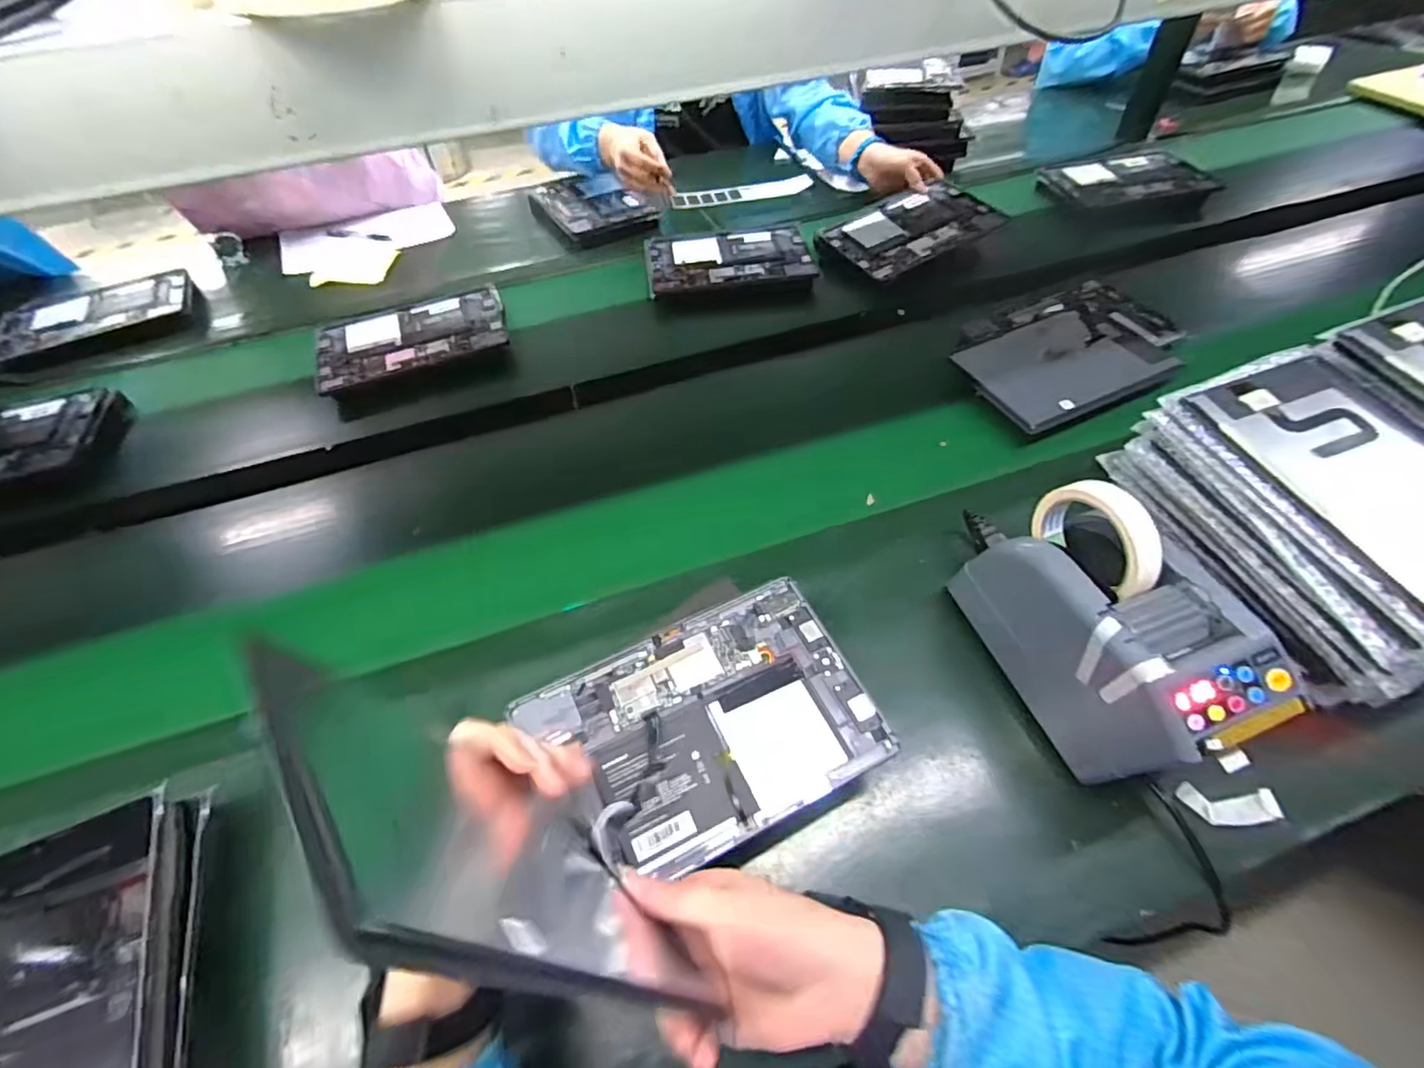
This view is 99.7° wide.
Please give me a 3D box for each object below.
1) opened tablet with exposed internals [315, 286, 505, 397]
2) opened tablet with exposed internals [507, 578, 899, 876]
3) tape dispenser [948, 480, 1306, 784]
[{"bbox_3d":[-0.423,-0.278,0.855,0.254,0.022,0.150,-18,54,-11],"label":"opened tablet with exposed internals"},{"bbox_3d":[-0.001,0.143,0.455,0.235,0.017,0.166,-23,55,-14],"label":"opened tablet with exposed internals"},{"bbox_3d":[0.296,0.064,0.481,0.114,0.167,0.249,-23,55,-14],"label":"tape dispenser"}]

